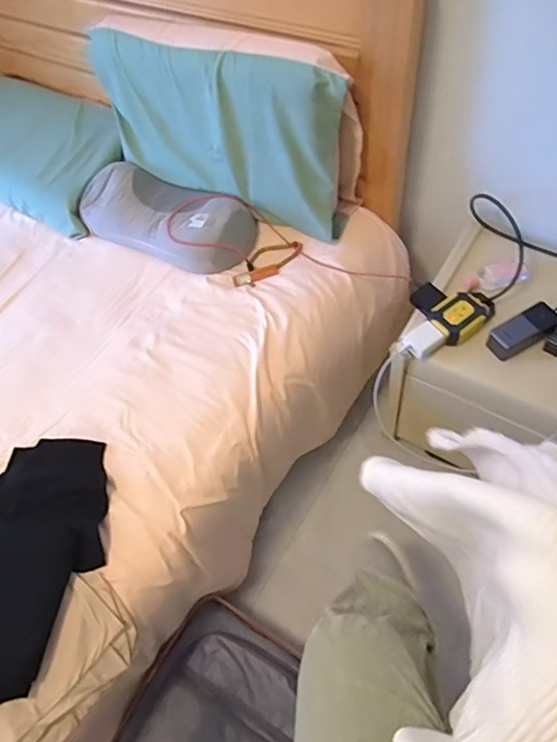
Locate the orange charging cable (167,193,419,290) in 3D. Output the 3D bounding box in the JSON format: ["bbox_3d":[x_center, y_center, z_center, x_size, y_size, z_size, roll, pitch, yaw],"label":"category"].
[{"bbox_3d":[0.021,-0.290,1.207,0.606,0.125,0.172,16,64,19],"label":"orange charging cable"}]

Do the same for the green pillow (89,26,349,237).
[{"bbox_3d":[-0.154,-0.571,1.175,0.669,0.317,0.130,25,68,21],"label":"green pillow"}]

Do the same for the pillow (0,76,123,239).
[{"bbox_3d":[-0.707,-0.639,1.501,0.640,0.176,0.364,26,68,23],"label":"pillow"}]

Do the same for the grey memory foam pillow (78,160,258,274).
[{"bbox_3d":[-0.289,-0.385,1.303,0.476,0.116,0.196,23,67,22],"label":"grey memory foam pillow"}]

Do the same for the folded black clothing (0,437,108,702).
[{"bbox_3d":[-0.477,0.336,0.957,0.274,0.033,0.440,10,63,14],"label":"folded black clothing"}]

